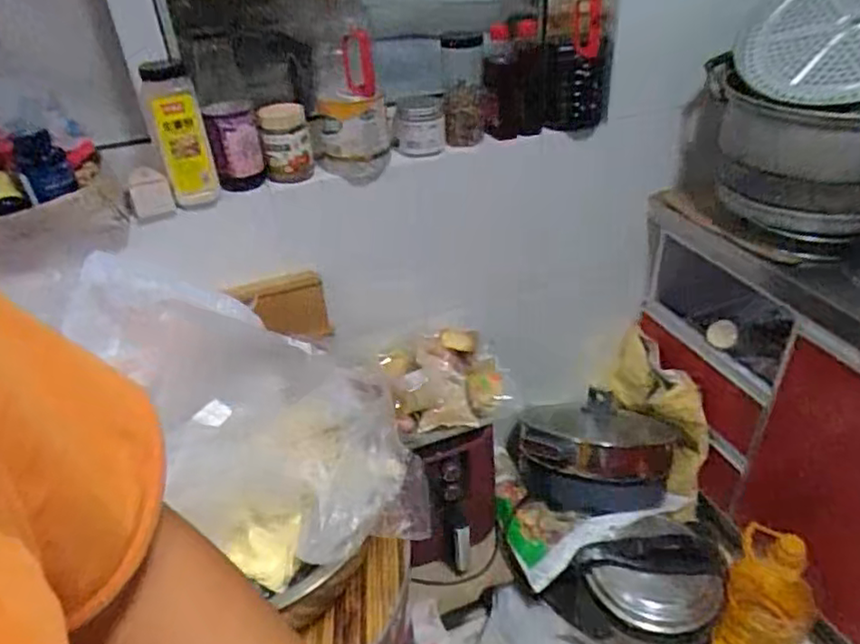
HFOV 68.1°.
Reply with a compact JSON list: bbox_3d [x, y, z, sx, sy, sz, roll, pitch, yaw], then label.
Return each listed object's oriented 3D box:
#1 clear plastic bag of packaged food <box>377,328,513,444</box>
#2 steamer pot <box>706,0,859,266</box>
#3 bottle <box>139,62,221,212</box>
[{"bbox_3d":[0.027,0.100,1.159,0.214,0.102,0.178,-10,36,-9],"label":"clear plastic bag of packaged food"},{"bbox_3d":[0.666,-0.349,1.014,0.320,0.443,0.341,-25,41,-26],"label":"steamer pot"},{"bbox_3d":[-0.356,-0.266,0.913,0.065,0.185,0.074,-19,38,-21],"label":"bottle"}]

